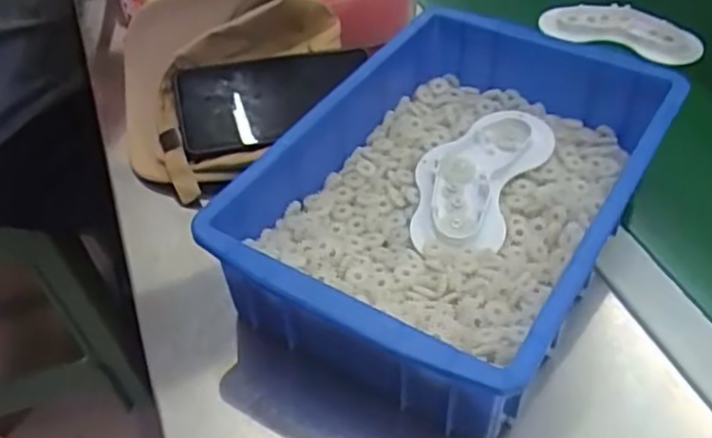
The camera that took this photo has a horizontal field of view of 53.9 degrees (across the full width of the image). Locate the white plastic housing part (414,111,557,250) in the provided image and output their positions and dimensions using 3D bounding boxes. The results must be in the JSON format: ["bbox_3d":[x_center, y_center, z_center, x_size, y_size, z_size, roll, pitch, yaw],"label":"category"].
[{"bbox_3d":[0.084,-0.032,0.493,0.076,0.017,0.137,21,50,22],"label":"white plastic housing part"}]

